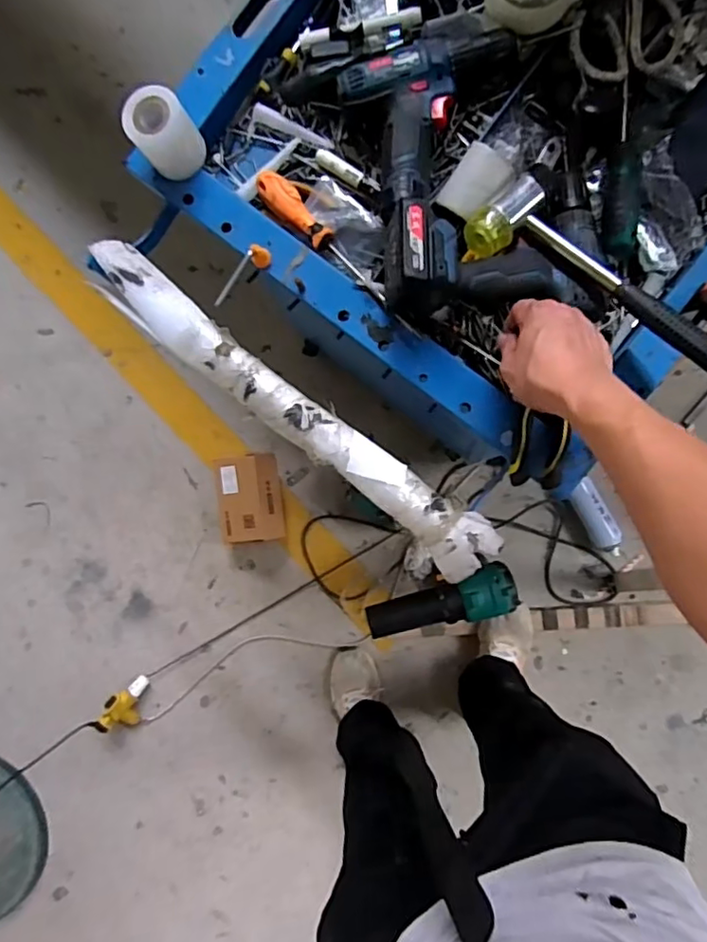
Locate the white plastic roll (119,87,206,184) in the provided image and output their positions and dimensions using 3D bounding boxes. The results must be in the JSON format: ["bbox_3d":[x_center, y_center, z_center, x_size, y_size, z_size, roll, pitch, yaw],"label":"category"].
[{"bbox_3d":[-0.189,-0.339,0.593,0.057,0.068,0.055,0,89,5],"label":"white plastic roll"}]

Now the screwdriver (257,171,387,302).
[{"bbox_3d":[-0.036,-0.244,0.611,0.032,0.024,0.193,-43,86,3],"label":"screwdriver"}]

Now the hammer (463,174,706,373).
[{"bbox_3d":[0.229,-0.157,0.537,0.086,0.067,0.290,-43,86,3],"label":"hammer"}]

